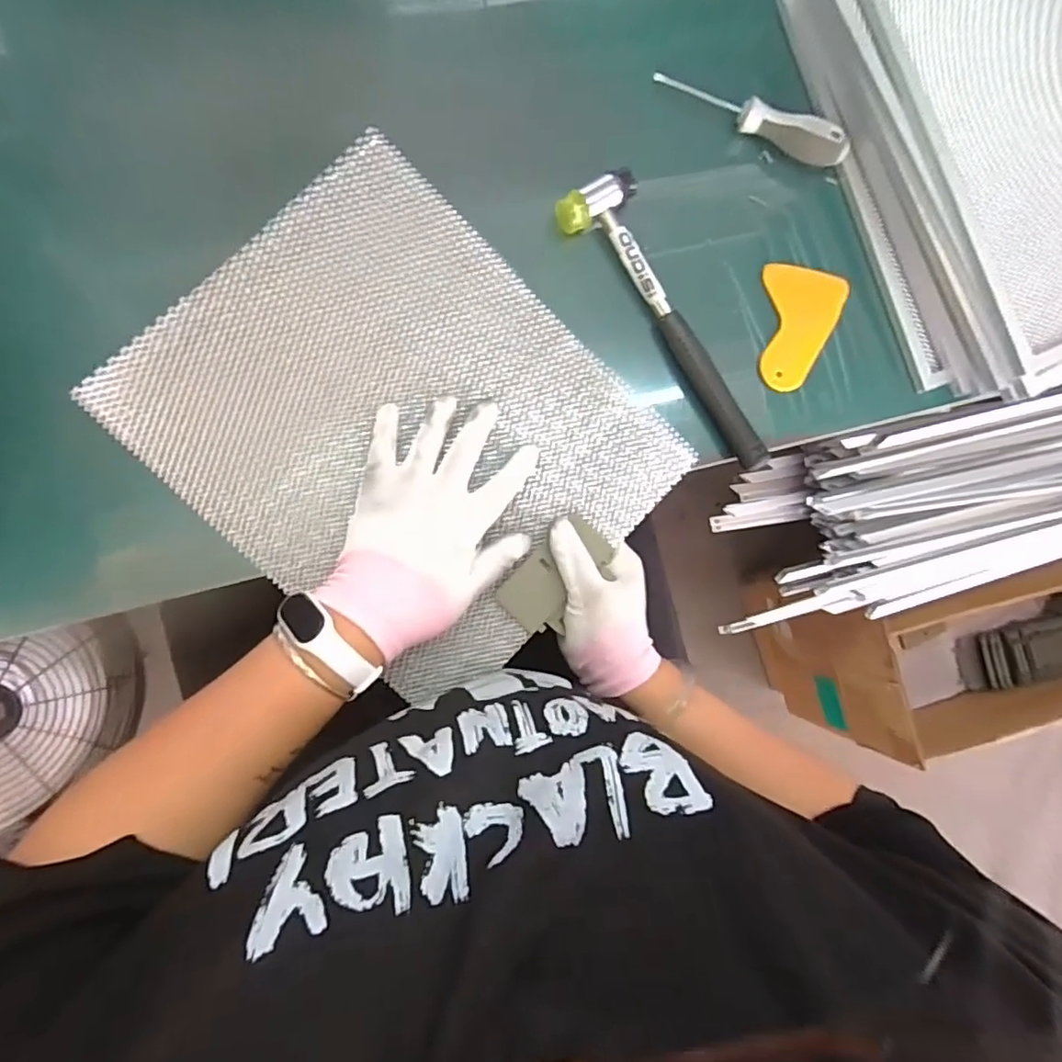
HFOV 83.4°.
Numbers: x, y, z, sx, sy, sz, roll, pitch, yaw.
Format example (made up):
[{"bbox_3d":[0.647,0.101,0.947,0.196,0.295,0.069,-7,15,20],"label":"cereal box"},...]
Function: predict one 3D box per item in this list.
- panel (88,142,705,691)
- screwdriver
[{"bbox_3d":[-0.085,-0.073,0.422,0.325,0.017,0.264,44,82,-4],"label":"panel"},{"bbox_3d":[0.172,-0.318,0.459,0.157,0.028,0.021,20,85,-7],"label":"screwdriver"}]

